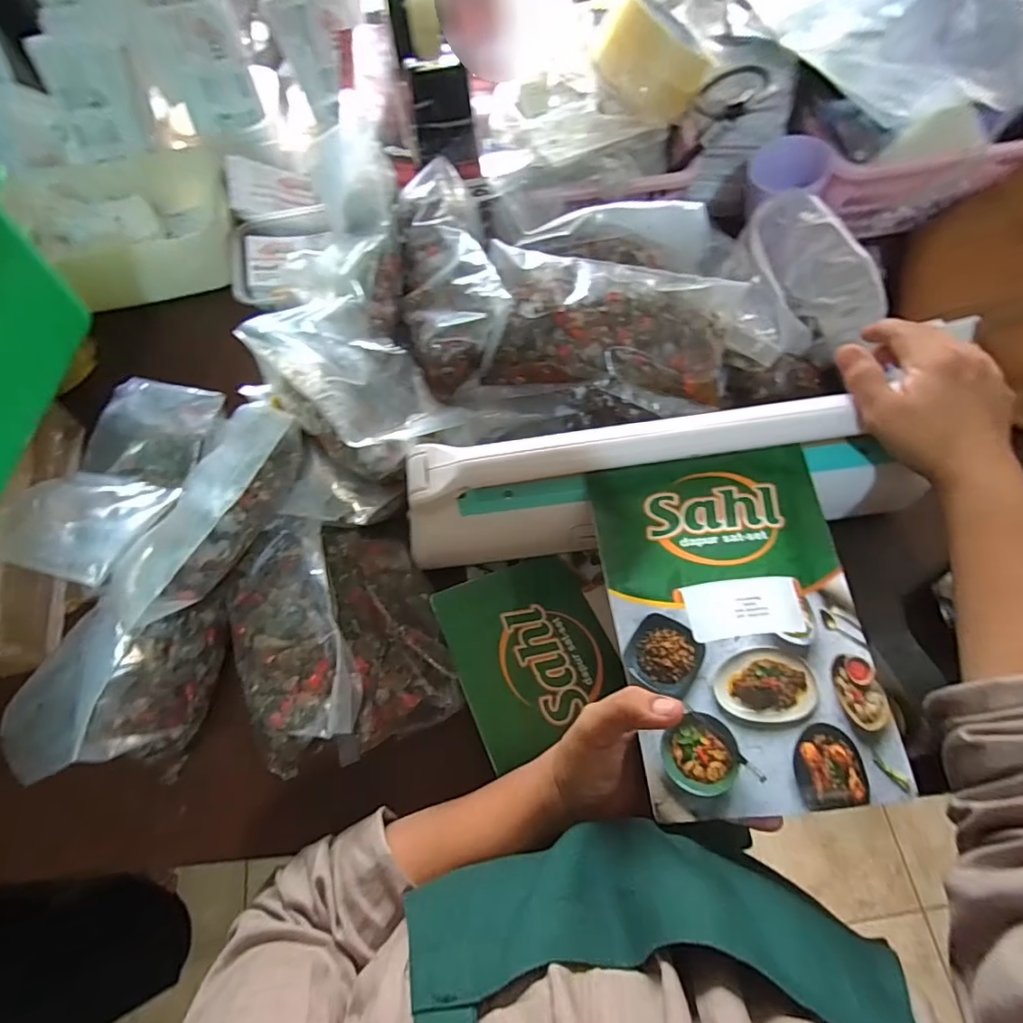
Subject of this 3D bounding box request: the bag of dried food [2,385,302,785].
[{"bbox_3d":[-0.241,0.031,0.378,0.097,0.052,0.287,16,69,7],"label":"bag of dried food"}]

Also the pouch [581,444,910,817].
[{"bbox_3d":[0.141,0.057,0.320,0.149,0.037,0.217,-6,68,-1],"label":"pouch"}]

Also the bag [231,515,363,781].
[{"bbox_3d":[-0.159,0.087,0.368,0.080,0.038,0.174,-20,69,-7],"label":"bag"}]

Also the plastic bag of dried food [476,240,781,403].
[{"bbox_3d":[0.095,-0.144,0.404,0.219,0.050,0.093,6,68,4],"label":"plastic bag of dried food"}]

